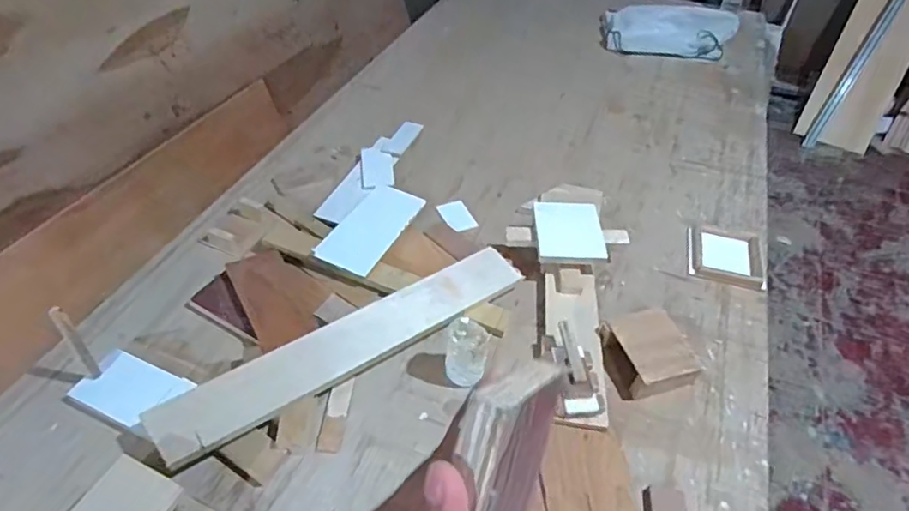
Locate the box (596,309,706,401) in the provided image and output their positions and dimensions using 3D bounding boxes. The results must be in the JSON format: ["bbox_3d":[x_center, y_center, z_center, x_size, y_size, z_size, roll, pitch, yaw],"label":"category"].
[{"bbox_3d":[0.321,0.166,0.936,0.134,0.062,0.136,-8,45,-10],"label":"box"}]

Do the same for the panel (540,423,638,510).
[{"bbox_3d":[0.193,0.333,0.794,0.133,0.010,0.187,5,42,-9],"label":"panel"}]

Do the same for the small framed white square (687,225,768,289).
[{"bbox_3d":[0.556,-0.004,1.142,0.145,0.031,0.151,12,45,10],"label":"small framed white square"}]

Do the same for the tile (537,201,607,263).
[{"bbox_3d":[0.221,-0.048,1.081,0.125,0.021,0.149,3,44,1],"label":"tile"}]

